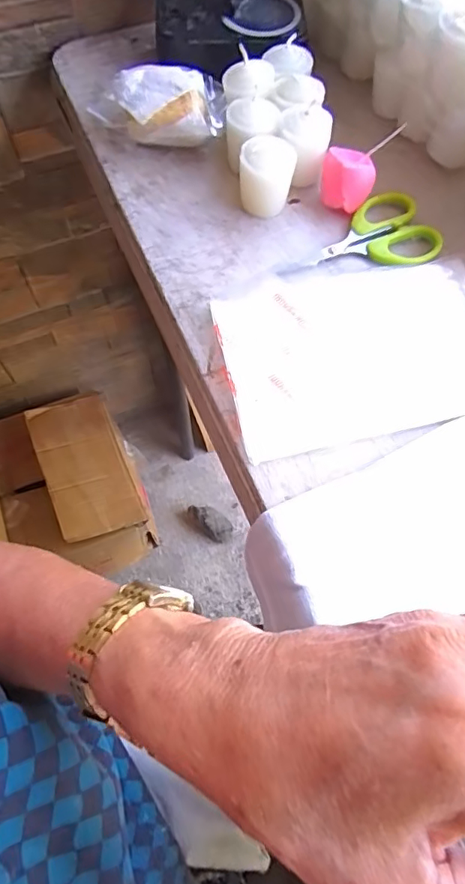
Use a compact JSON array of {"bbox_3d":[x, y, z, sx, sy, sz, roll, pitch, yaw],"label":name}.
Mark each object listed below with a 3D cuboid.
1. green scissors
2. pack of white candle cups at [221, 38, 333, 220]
[{"bbox_3d":[0.085,-0.140,0.360,0.106,0.006,0.063,-15,67,-8],"label":"green scissors"},{"bbox_3d":[0.030,-0.230,0.382,0.069,0.043,0.136,-6,66,-4],"label":"pack of white candle cups"}]

